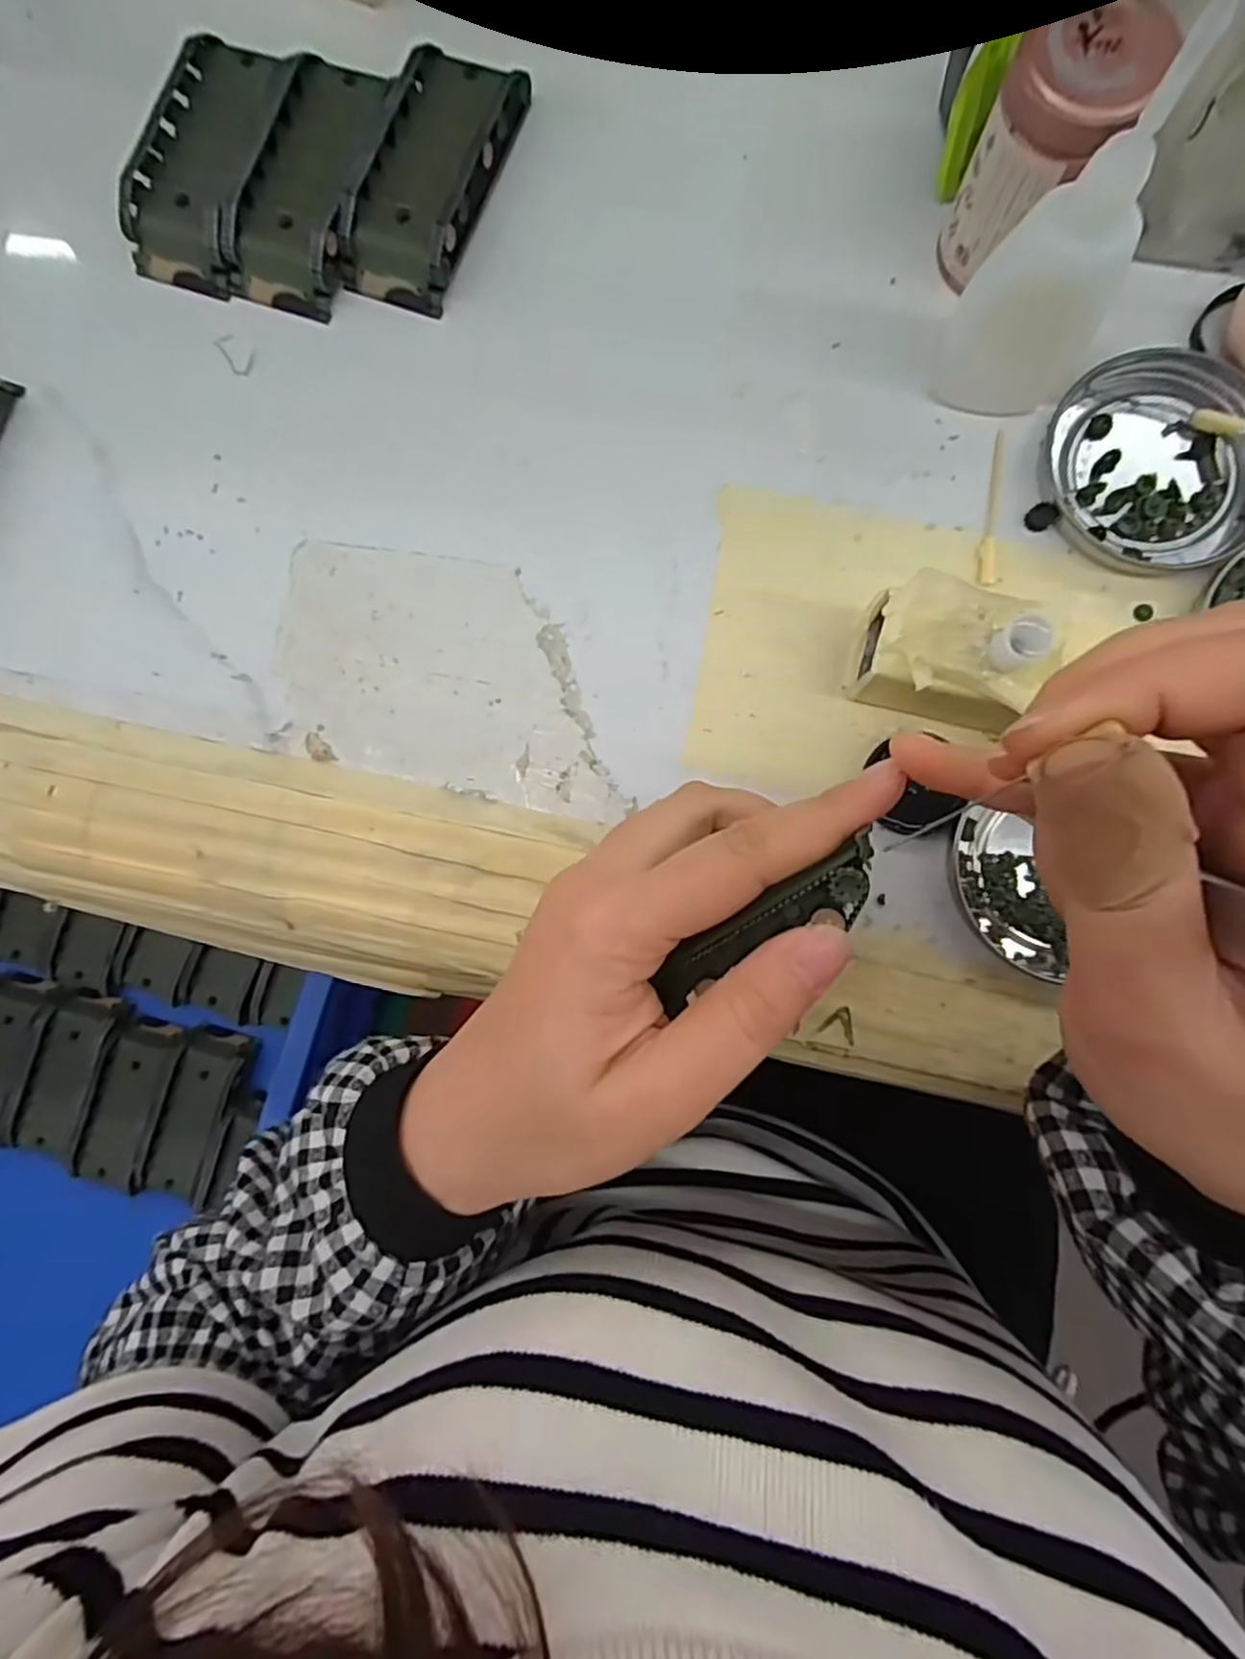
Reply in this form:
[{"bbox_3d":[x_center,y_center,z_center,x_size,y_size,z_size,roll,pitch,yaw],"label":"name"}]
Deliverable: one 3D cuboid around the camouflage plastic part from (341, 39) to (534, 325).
[{"bbox_3d":[-0.074,-0.255,0.268,0.043,0.021,0.096,20,88,5],"label":"camouflage plastic part"}]

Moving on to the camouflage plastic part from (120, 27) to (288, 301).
[{"bbox_3d":[-0.164,-0.267,0.276,0.045,0.016,0.094,20,88,5],"label":"camouflage plastic part"}]

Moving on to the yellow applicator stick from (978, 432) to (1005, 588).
[{"bbox_3d":[0.135,-0.118,0.252,0.006,0.004,0.059,6,87,4],"label":"yellow applicator stick"}]

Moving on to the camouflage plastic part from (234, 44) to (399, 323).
[{"bbox_3d":[-0.120,-0.254,0.272,0.044,0.018,0.094,20,88,5],"label":"camouflage plastic part"}]

